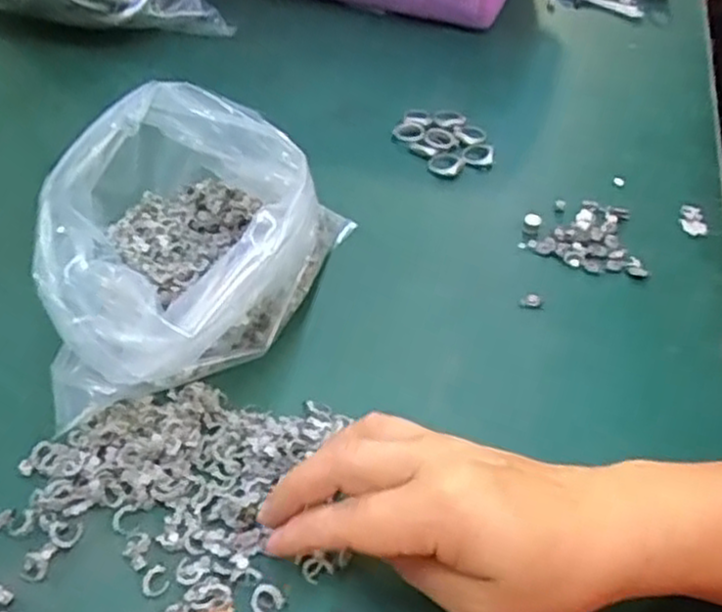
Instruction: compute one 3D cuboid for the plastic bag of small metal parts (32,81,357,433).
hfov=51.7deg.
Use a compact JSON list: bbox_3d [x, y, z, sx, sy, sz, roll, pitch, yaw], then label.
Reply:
[{"bbox_3d":[-0.086,-0.030,0.384,0.132,0.102,0.171,5,48,4],"label":"plastic bag of small metal parts"}]

